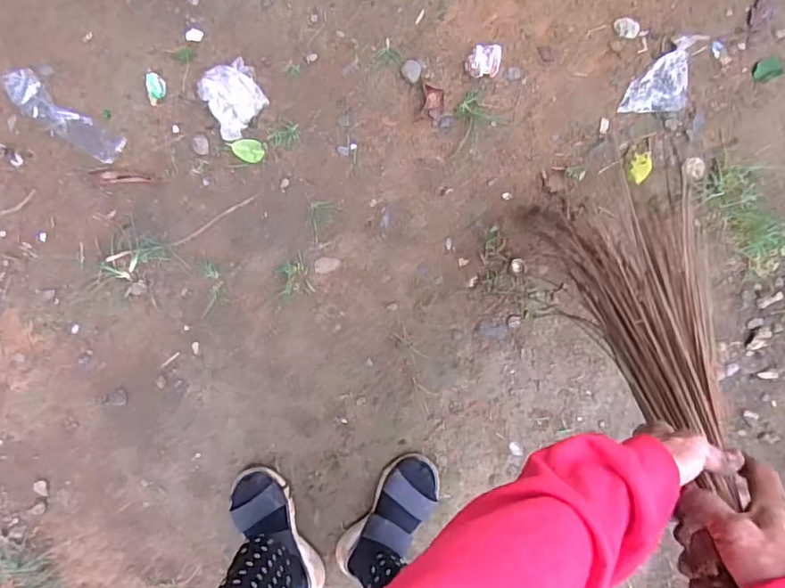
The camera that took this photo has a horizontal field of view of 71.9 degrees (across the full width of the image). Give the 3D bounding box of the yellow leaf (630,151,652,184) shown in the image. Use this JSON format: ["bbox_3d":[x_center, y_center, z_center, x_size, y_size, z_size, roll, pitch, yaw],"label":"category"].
[{"bbox_3d":[0.424,-0.216,0.925,0.032,0.012,0.053,23,89,0],"label":"yellow leaf"}]

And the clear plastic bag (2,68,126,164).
[{"bbox_3d":[-0.564,-0.304,0.921,0.216,0.034,0.059,36,89,0],"label":"clear plastic bag"}]

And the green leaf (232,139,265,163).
[{"bbox_3d":[-0.248,-0.248,0.934,0.053,0.010,0.038,16,89,0],"label":"green leaf"}]

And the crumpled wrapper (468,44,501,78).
[{"bbox_3d":[0.154,-0.390,0.902,0.051,0.028,0.051,0,89,0],"label":"crumpled wrapper"}]

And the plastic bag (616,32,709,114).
[{"bbox_3d":[0.471,-0.361,0.915,0.084,0.015,0.170,45,89,1],"label":"plastic bag"}]

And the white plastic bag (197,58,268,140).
[{"bbox_3d":[-0.266,-0.328,0.912,0.094,0.042,0.107,-27,89,0],"label":"white plastic bag"}]

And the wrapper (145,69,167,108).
[{"bbox_3d":[-0.405,-0.356,0.925,0.031,0.022,0.062,-10,89,0],"label":"wrapper"}]

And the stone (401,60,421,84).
[{"bbox_3d":[0.033,-0.378,0.913,0.035,0.012,0.033,0,89,0],"label":"stone"}]

